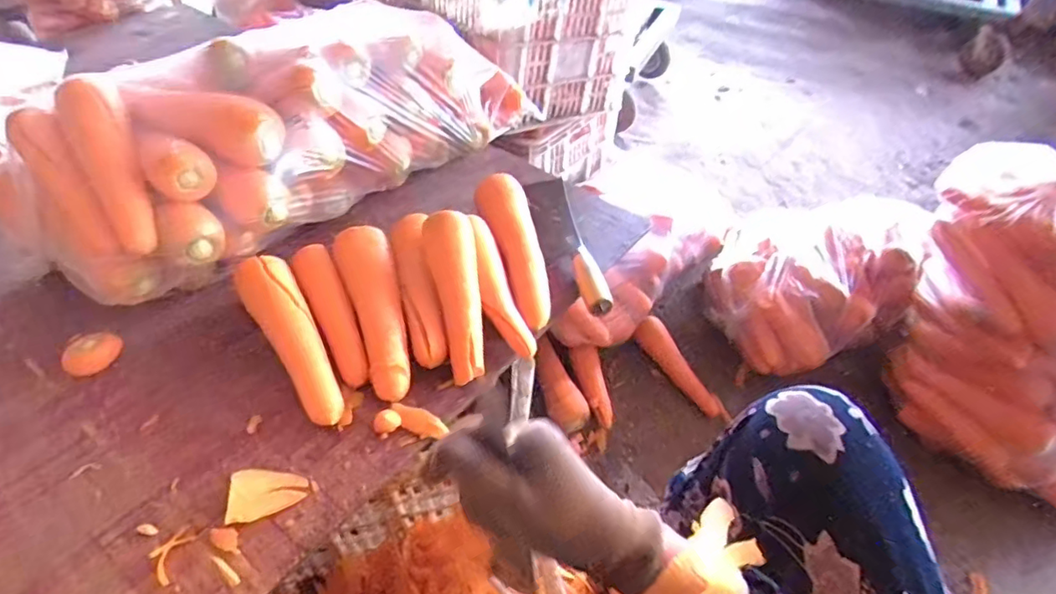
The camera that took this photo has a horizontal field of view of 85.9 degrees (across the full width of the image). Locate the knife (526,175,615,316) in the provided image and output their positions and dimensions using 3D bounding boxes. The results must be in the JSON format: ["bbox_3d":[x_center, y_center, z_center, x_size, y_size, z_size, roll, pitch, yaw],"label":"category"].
[{"bbox_3d":[0.046,-0.074,0.735,0.055,0.021,0.262,-6,47,-10],"label":"knife"}]

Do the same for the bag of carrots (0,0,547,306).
[{"bbox_3d":[-0.269,-0.185,0.682,0.563,0.204,0.190,-34,57,-31],"label":"bag of carrots"}]

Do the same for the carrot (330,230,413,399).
[{"bbox_3d":[-0.161,0.014,0.607,0.062,0.065,0.210,-13,48,-16],"label":"carrot"}]

